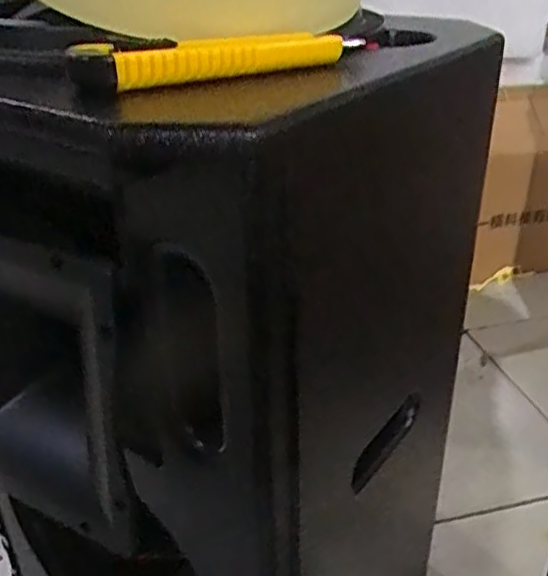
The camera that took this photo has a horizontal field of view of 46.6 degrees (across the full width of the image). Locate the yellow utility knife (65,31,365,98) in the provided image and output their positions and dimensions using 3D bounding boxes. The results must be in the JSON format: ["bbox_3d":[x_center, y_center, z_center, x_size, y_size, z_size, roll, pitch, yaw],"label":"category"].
[{"bbox_3d":[-0.022,-0.113,0.311,0.146,0.020,0.022,-15,32,-22],"label":"yellow utility knife"}]

